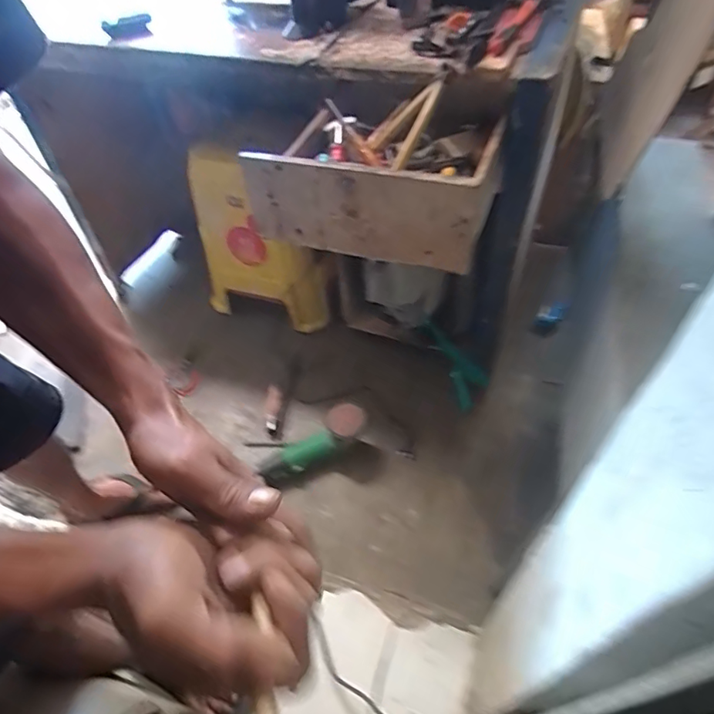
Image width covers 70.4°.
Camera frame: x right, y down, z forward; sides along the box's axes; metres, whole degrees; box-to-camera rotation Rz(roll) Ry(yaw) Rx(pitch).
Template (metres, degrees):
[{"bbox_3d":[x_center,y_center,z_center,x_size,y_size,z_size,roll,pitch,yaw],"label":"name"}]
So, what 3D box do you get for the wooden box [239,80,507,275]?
[{"bbox_3d":[0.038,-0.301,0.810,0.371,0.157,0.254,12,53,13],"label":"wooden box"}]

